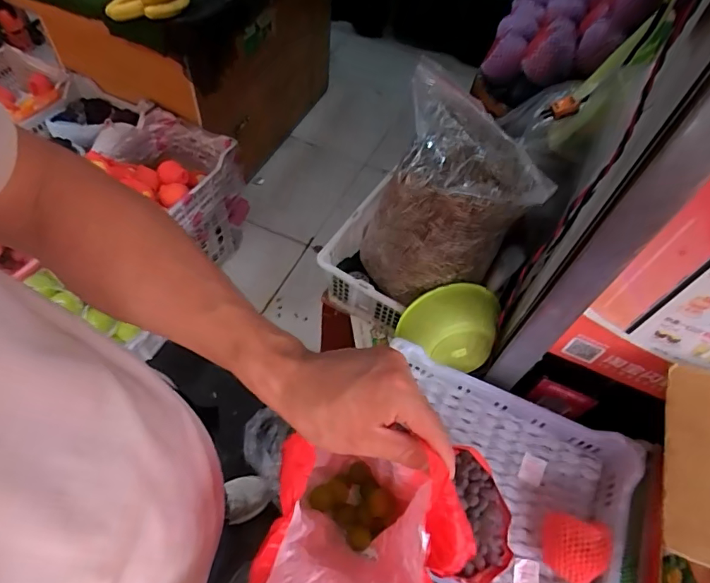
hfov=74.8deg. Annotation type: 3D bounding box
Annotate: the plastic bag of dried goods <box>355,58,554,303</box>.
[{"bbox_3d":[0.159,-0.152,0.838,0.257,0.298,0.244,16,57,6],"label":"plastic bag of dried goods"}]

